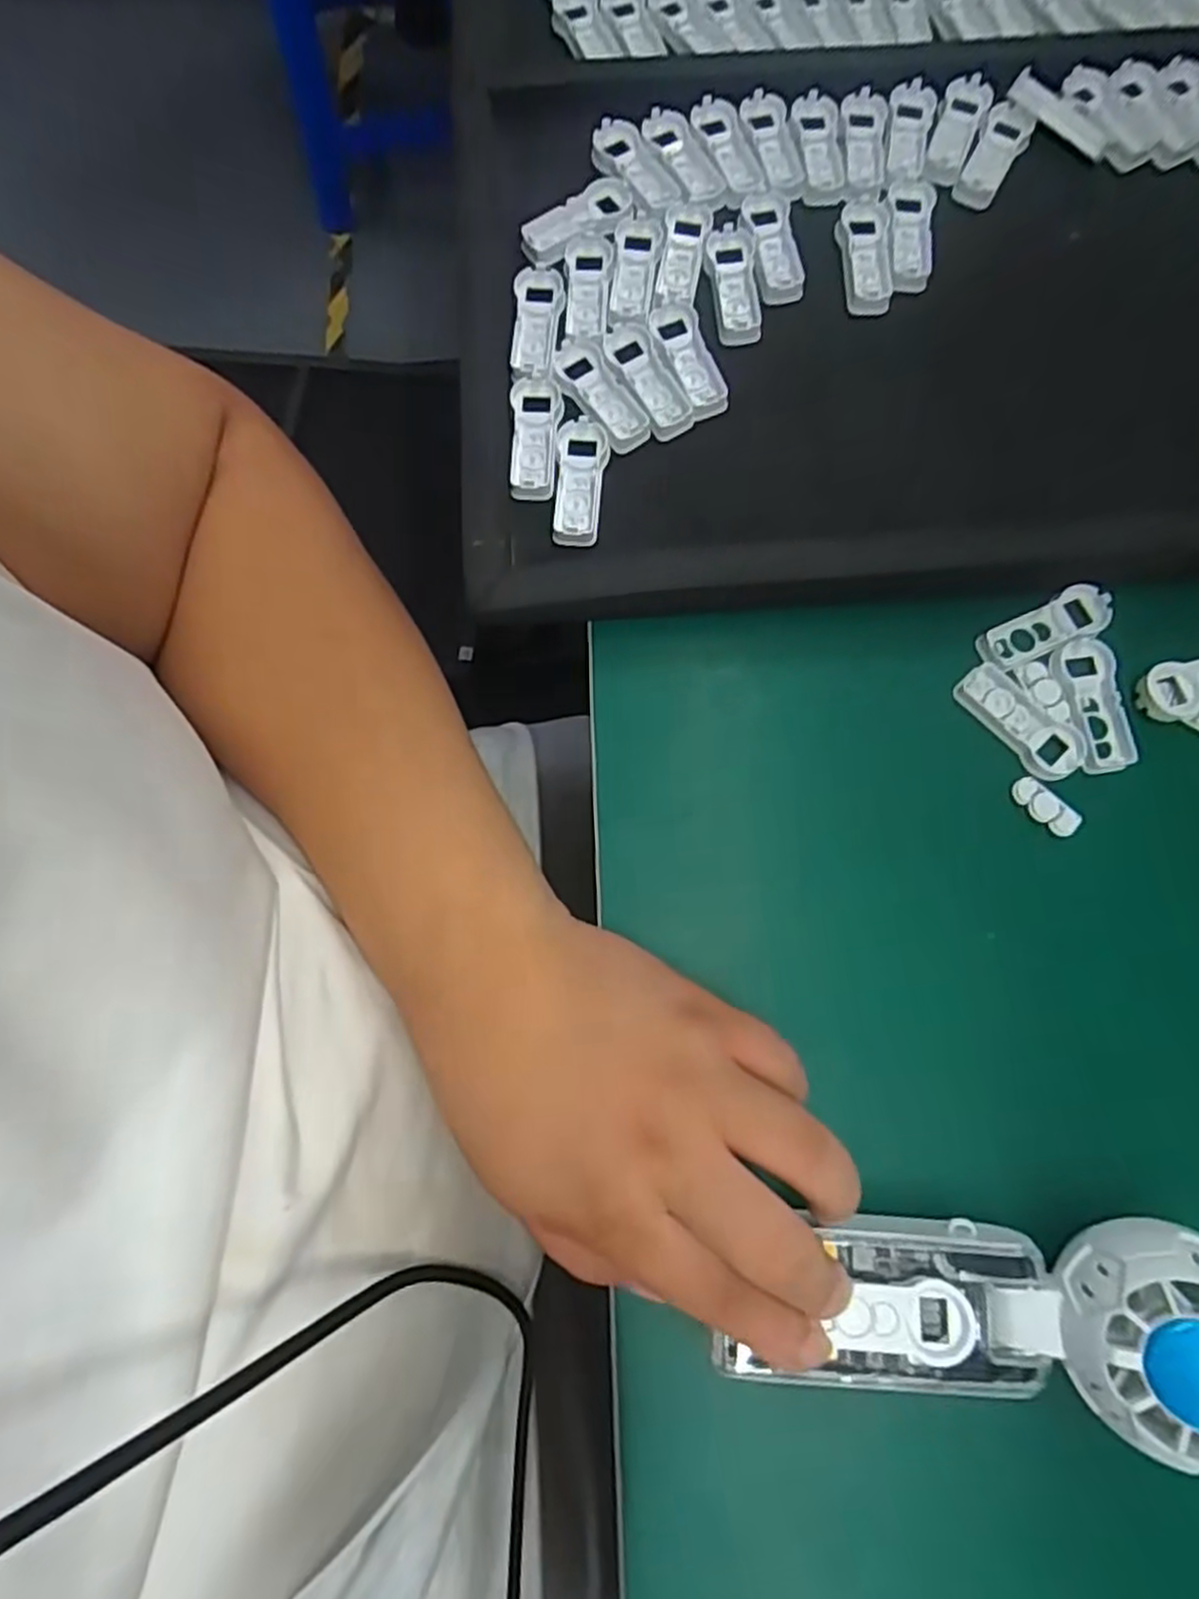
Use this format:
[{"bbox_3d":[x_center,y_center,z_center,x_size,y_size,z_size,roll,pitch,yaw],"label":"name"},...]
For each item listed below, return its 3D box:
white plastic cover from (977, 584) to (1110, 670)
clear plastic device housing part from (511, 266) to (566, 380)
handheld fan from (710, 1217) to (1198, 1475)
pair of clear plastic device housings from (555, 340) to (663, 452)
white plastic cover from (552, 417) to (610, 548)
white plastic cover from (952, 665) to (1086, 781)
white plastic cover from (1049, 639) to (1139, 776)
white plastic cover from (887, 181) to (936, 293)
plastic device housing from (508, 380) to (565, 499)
[{"bbox_3d":[0.187,-0.072,0.317,0.058,0.007,0.020,-25,79,-6],"label":"white plastic cover"},{"bbox_3d":[-0.028,-0.214,0.337,0.021,0.007,0.058,2,78,0],"label":"clear plastic device housing part"},{"bbox_3d":[0.121,0.167,0.239,0.158,0.029,0.057,-6,75,13],"label":"handheld fan"},{"bbox_3d":[-0.001,-0.177,0.331,0.023,0.004,0.053,-28,79,-6],"label":"pair of clear plastic device housings"},{"bbox_3d":[-0.008,-0.136,0.323,0.022,0.009,0.056,2,78,0],"label":"white plastic cover"},{"bbox_3d":[0.173,-0.032,0.309,0.056,0.004,0.024,40,80,8],"label":"white plastic cover"},{"bbox_3d":[0.204,-0.039,0.310,0.023,0.006,0.055,-4,78,-1],"label":"white plastic cover"},{"bbox_3d":[0.147,-0.265,0.355,0.022,0.005,0.063,7,78,1],"label":"white plastic cover"},{"bbox_3d":[-0.028,-0.157,0.328,0.022,0.009,0.054,1,78,0],"label":"plastic device housing"}]

